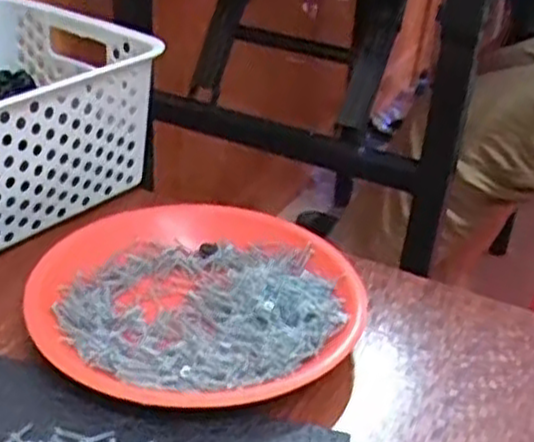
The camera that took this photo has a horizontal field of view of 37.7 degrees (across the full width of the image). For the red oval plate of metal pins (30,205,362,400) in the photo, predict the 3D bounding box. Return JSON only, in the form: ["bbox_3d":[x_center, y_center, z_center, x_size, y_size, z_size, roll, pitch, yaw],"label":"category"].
[{"bbox_3d":[-0.037,0.044,0.470,0.181,0.024,0.180,16,33,18],"label":"red oval plate of metal pins"}]

